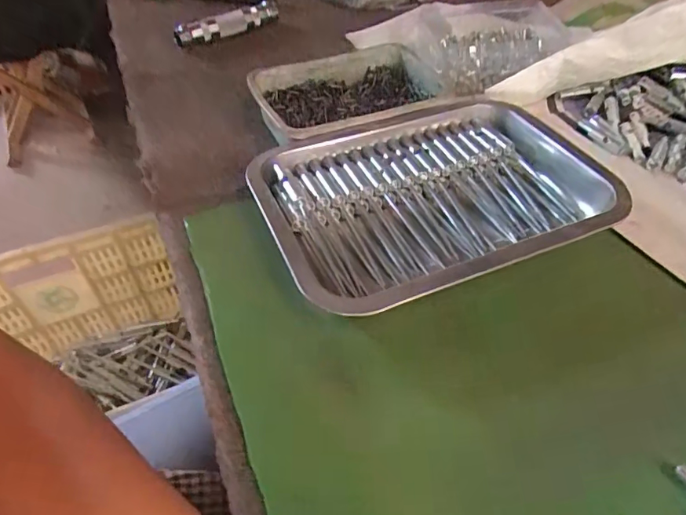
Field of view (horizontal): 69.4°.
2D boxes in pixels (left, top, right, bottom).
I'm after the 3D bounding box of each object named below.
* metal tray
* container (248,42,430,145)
[{"bbox_3d":[0.072,-0.049,0.387,0.259,0.034,0.181,-18,50,-15],"label":"metal tray"},{"bbox_3d":[0.003,-0.156,0.492,0.176,0.042,0.128,-20,51,-16],"label":"container"}]

